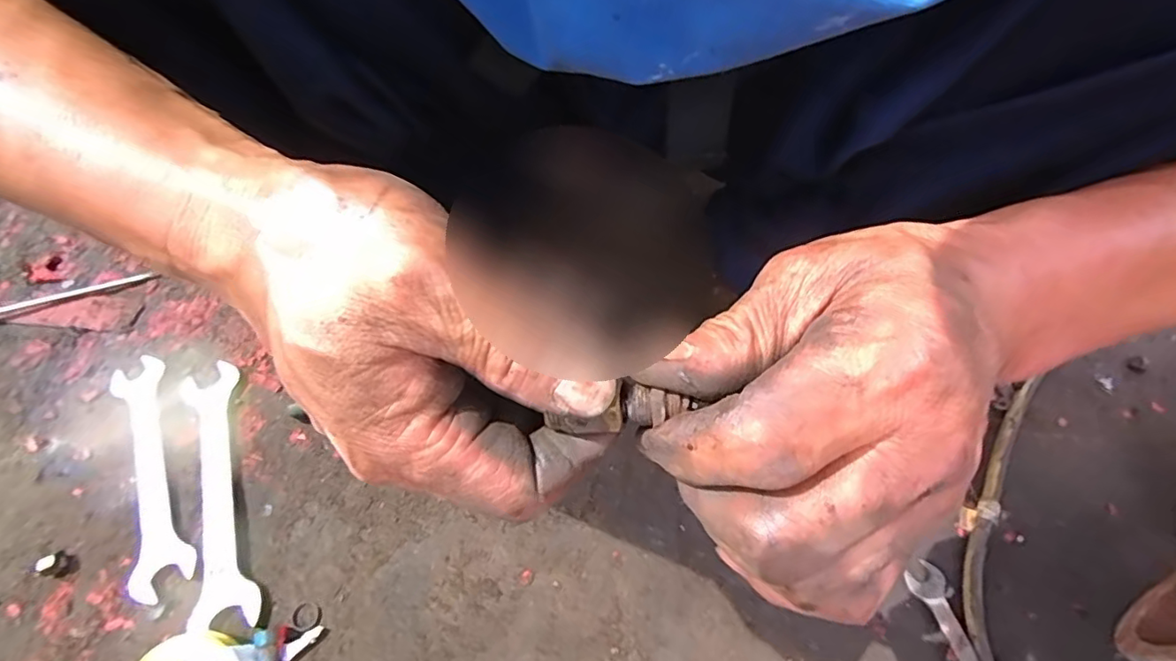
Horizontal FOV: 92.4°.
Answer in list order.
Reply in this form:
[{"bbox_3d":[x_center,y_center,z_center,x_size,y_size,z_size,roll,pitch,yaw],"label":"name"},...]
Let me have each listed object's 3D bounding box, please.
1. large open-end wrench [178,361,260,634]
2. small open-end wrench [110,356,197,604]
[{"bbox_3d":[-0.287,0.118,0.436,0.039,0.008,0.205,-18,63,-14],"label":"large open-end wrench"},{"bbox_3d":[-0.343,0.106,0.439,0.040,0.012,0.194,-23,64,-16],"label":"small open-end wrench"}]

